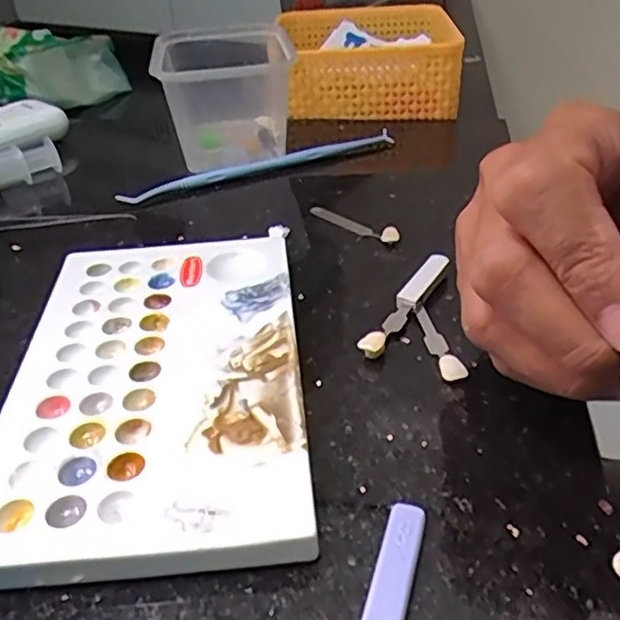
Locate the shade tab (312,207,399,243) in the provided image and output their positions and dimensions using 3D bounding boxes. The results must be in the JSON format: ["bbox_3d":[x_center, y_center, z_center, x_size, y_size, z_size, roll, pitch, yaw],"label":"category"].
[{"bbox_3d":[0.020,-0.043,0.312,0.009,0.006,0.056,-27,41,-30],"label":"shade tab"}]

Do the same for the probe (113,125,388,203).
[{"bbox_3d":[-0.025,-0.082,0.369,0.163,0.005,0.017,-16,36,-17],"label":"probe"}]

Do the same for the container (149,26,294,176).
[{"bbox_3d":[-0.052,-0.131,0.400,0.084,0.058,0.121,-7,35,-5],"label":"container"}]

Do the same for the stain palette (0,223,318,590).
[{"bbox_3d":[-0.050,0.020,0.224,0.092,0.014,0.157,-4,35,-1],"label":"stain palette"}]

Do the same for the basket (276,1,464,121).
[{"bbox_3d":[0.039,-0.188,0.484,0.128,0.046,0.138,-1,35,3],"label":"basket"}]

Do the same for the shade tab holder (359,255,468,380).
[{"bbox_3d":[0.049,0.001,0.245,0.037,0.009,0.065,16,39,25],"label":"shade tab holder"}]

